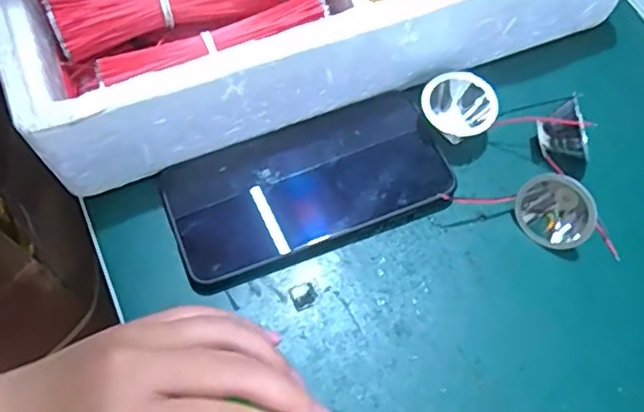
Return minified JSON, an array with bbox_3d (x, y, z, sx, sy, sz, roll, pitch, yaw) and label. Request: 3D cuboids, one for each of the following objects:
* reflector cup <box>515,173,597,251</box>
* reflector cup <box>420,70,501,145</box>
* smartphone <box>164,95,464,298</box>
[{"bbox_3d":[0.133,0.005,0.354,0.043,0.034,0.040,-11,67,-5],"label":"reflector cup"},{"bbox_3d":[0.085,-0.062,0.381,0.043,0.022,0.039,44,104,9],"label":"reflector cup"},{"bbox_3d":[-0.009,-0.012,0.369,0.164,0.014,0.082,-21,68,-9],"label":"smartphone"}]

